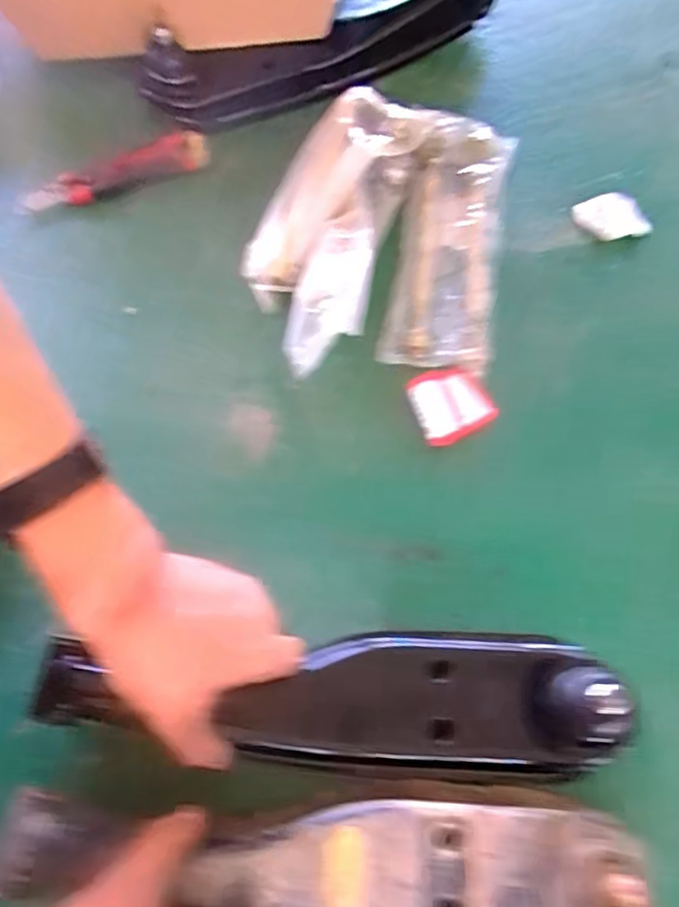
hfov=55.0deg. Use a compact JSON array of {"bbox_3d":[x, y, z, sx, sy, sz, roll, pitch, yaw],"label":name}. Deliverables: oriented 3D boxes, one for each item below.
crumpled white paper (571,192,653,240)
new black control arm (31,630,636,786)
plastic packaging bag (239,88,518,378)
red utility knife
[{"bbox_3d":[0.247,-0.212,0.592,0.057,0.017,0.046,-19,67,-9],"label":"crumpled white paper"},{"bbox_3d":[-0.007,0.146,0.392,0.335,0.071,0.085,1,66,0],"label":"new black control arm"},{"bbox_3d":[0.033,-0.188,0.552,0.206,0.063,0.270,10,66,4],"label":"plastic packaging bag"},{"bbox_3d":[-0.205,-0.250,0.595,0.173,0.029,0.032,-20,68,-9],"label":"red utility knife"}]

